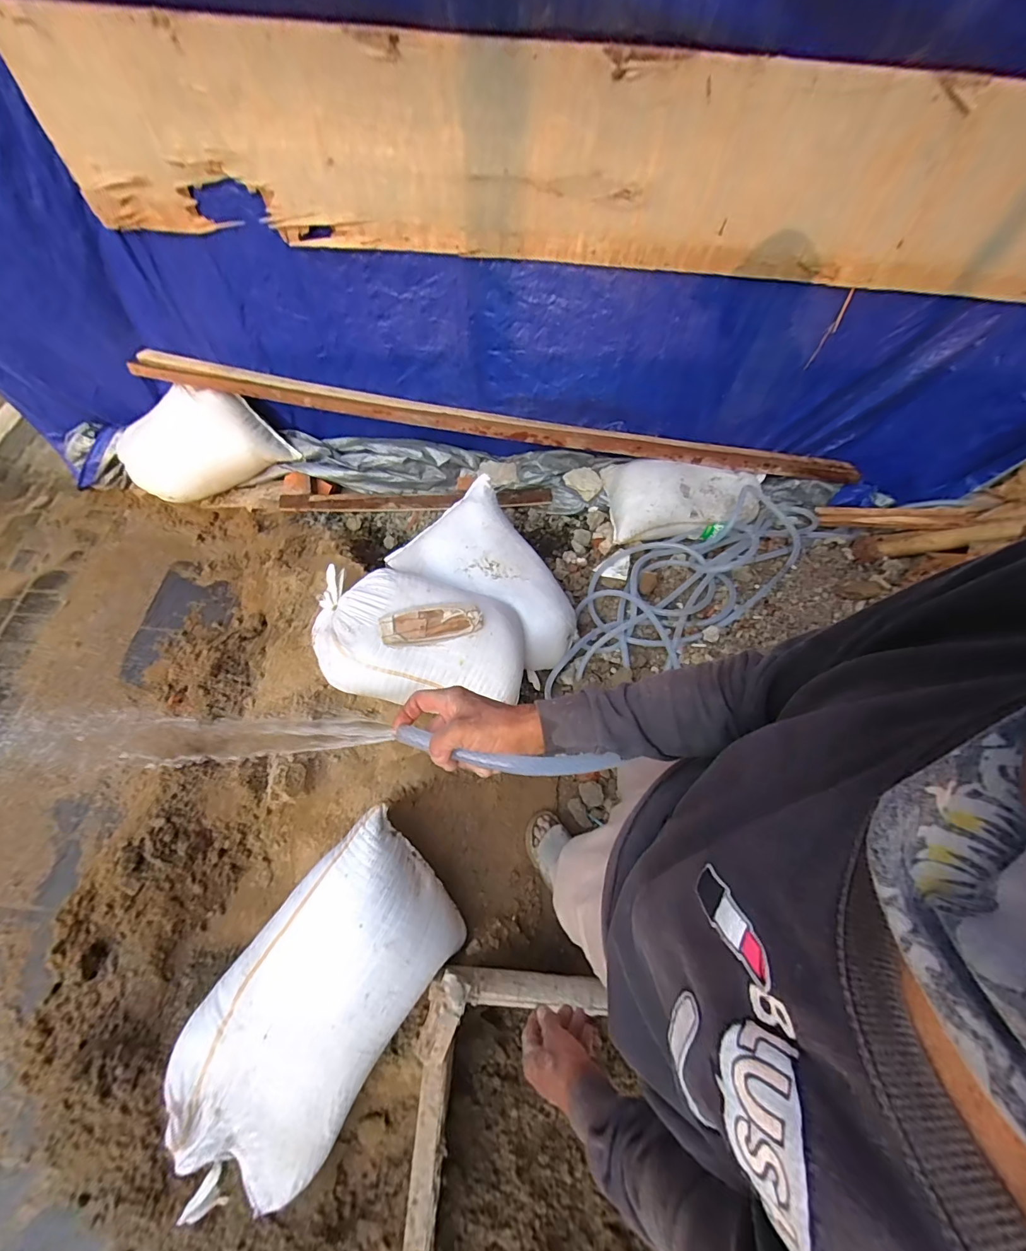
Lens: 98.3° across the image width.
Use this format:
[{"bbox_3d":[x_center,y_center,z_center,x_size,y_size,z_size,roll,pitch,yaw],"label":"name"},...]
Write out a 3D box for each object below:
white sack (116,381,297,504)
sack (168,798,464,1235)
[{"bbox_3d":[-1.069,-0.629,1.529,0.559,0.311,0.154,-13,64,-10],"label":"white sack"},{"bbox_3d":[-0.388,0.747,0.874,0.333,0.217,0.720,31,83,16],"label":"sack"}]

